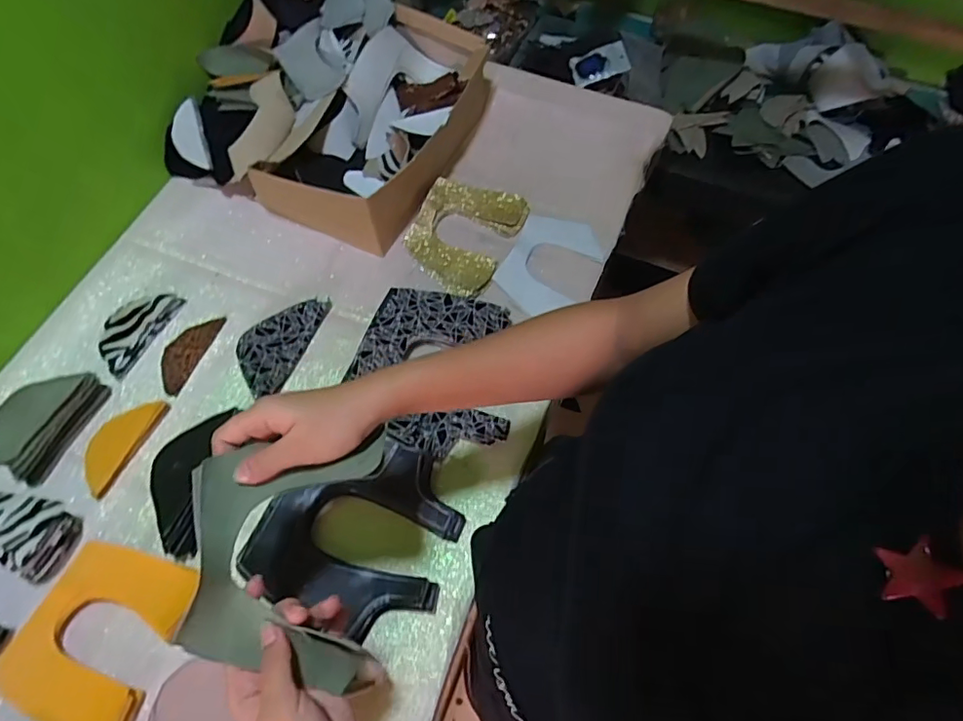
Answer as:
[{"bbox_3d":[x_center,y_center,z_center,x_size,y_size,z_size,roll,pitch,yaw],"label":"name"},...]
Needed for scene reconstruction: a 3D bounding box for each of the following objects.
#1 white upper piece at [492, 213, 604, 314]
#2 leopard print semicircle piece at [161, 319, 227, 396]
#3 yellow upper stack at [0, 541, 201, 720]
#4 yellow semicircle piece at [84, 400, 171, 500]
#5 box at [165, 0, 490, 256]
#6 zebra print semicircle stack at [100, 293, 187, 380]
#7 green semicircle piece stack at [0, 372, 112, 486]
[{"bbox_3d":[0.091,-0.129,0.712,0.109,0.009,0.151,22,64,9],"label":"white upper piece"},{"bbox_3d":[-0.348,-0.013,0.644,0.046,0.006,0.107,19,63,8],"label":"leopard print semicircle piece"},{"bbox_3d":[-0.345,0.254,0.498,0.123,0.032,0.153,16,63,7],"label":"yellow upper stack"},{"bbox_3d":[-0.387,0.085,0.582,0.049,0.004,0.108,21,64,9],"label":"yellow semicircle piece"},{"bbox_3d":[-0.208,-0.349,0.754,0.358,0.128,0.358,19,64,8],"label":"box"},{"bbox_3d":[-0.410,-0.036,0.647,0.059,0.019,0.114,19,63,8],"label":"zebra print semicircle stack"},{"bbox_3d":[-0.459,0.062,0.576,0.057,0.045,0.121,22,64,9],"label":"green semicircle piece stack"}]

